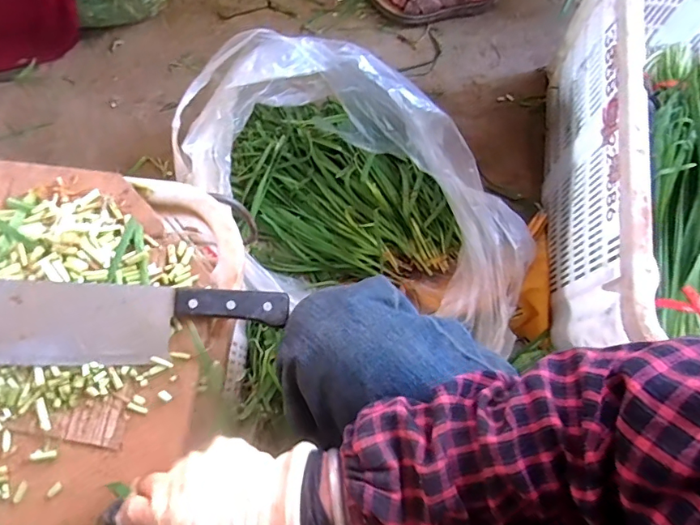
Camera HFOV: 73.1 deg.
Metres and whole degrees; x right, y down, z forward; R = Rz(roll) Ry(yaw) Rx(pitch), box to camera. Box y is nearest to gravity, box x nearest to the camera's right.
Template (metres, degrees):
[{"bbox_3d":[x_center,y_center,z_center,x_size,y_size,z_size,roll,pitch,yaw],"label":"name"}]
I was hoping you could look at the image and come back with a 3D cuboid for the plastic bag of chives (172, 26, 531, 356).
[{"bbox_3d":[0.013,-0.092,0.744,0.349,0.230,0.599,-41,80,-11],"label":"plastic bag of chives"}]

